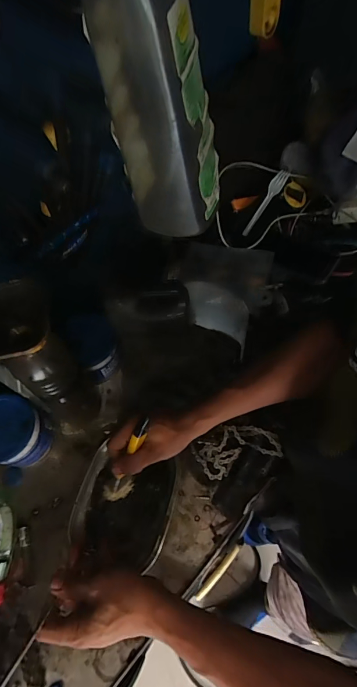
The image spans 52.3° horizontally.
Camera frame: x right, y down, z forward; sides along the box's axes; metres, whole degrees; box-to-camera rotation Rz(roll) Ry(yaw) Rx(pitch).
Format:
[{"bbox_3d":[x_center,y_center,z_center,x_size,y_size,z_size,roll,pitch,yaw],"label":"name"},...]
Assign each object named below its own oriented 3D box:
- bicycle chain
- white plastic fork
[{"bbox_3d":[0.094,0.172,0.597,0.132,0.018,0.069,-19,64,-3],"label":"bicycle chain"},{"bbox_3d":[0.171,-0.279,0.720,0.021,0.018,0.143,36,99,22],"label":"white plastic fork"}]

